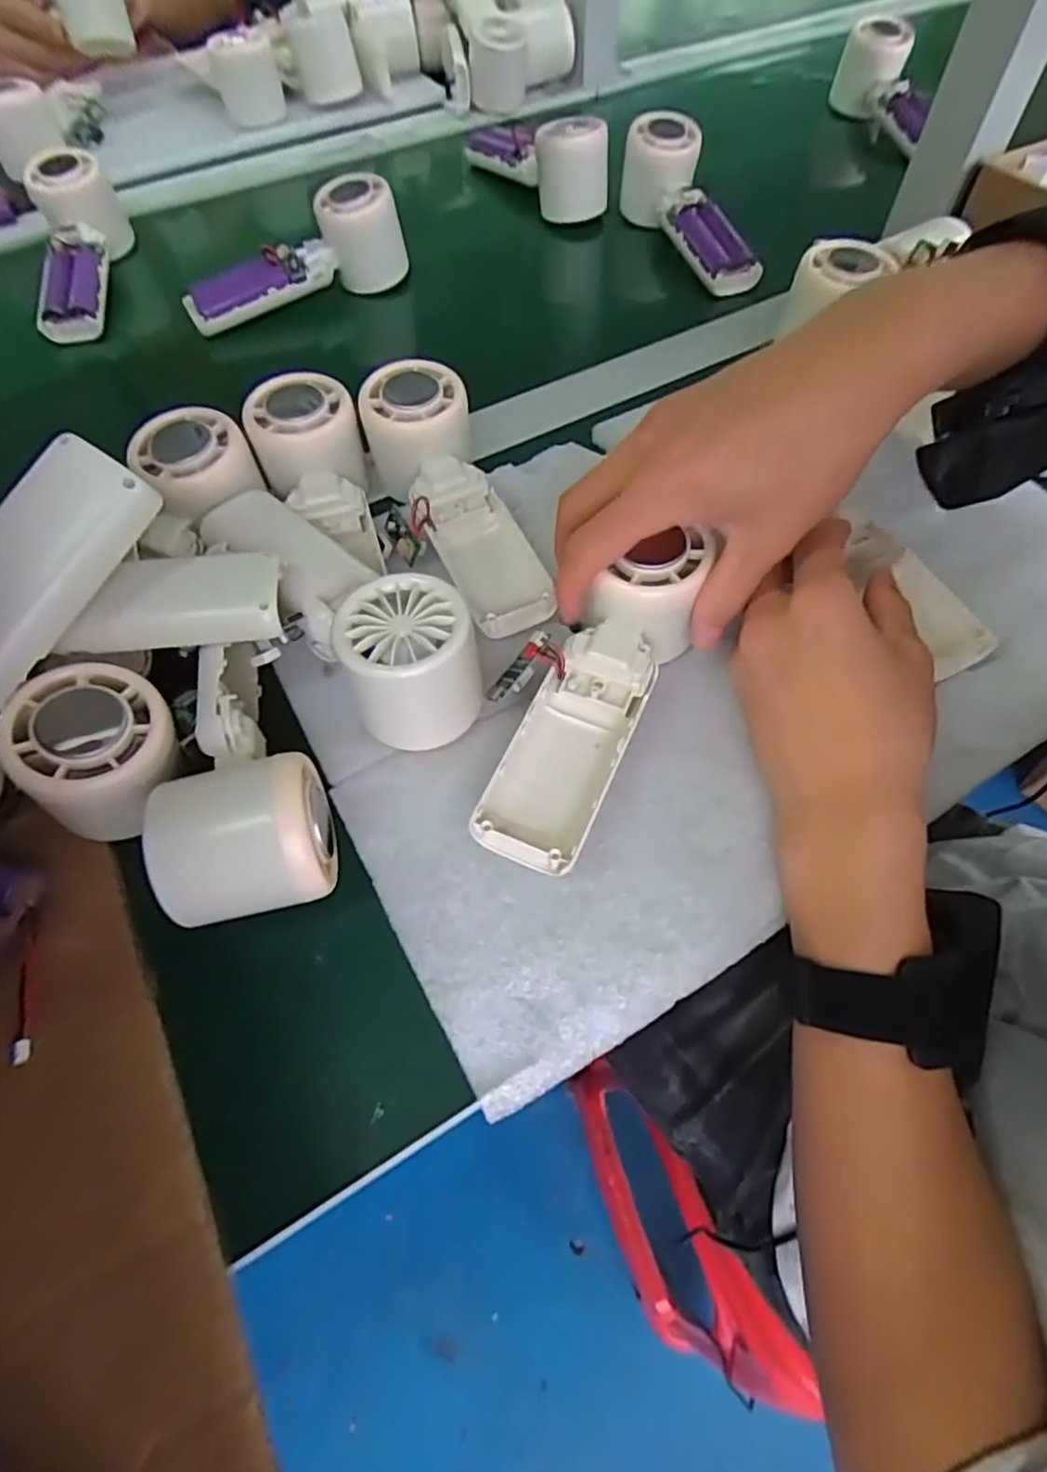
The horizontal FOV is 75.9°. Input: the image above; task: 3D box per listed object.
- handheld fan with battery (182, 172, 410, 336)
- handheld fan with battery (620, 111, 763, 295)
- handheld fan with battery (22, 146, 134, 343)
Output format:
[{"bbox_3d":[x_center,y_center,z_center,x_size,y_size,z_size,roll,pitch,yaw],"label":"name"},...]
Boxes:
[{"bbox_3d":[-0.166,-0.347,0.483,0.160,0.057,0.044,-30,64,-16],"label":"handheld fan with battery"},{"bbox_3d":[0.130,-0.403,0.522,0.045,0.059,0.157,-20,73,-10],"label":"handheld fan with battery"},{"bbox_3d":[-0.332,-0.363,0.497,0.054,0.064,0.148,-13,60,-7],"label":"handheld fan with battery"}]

